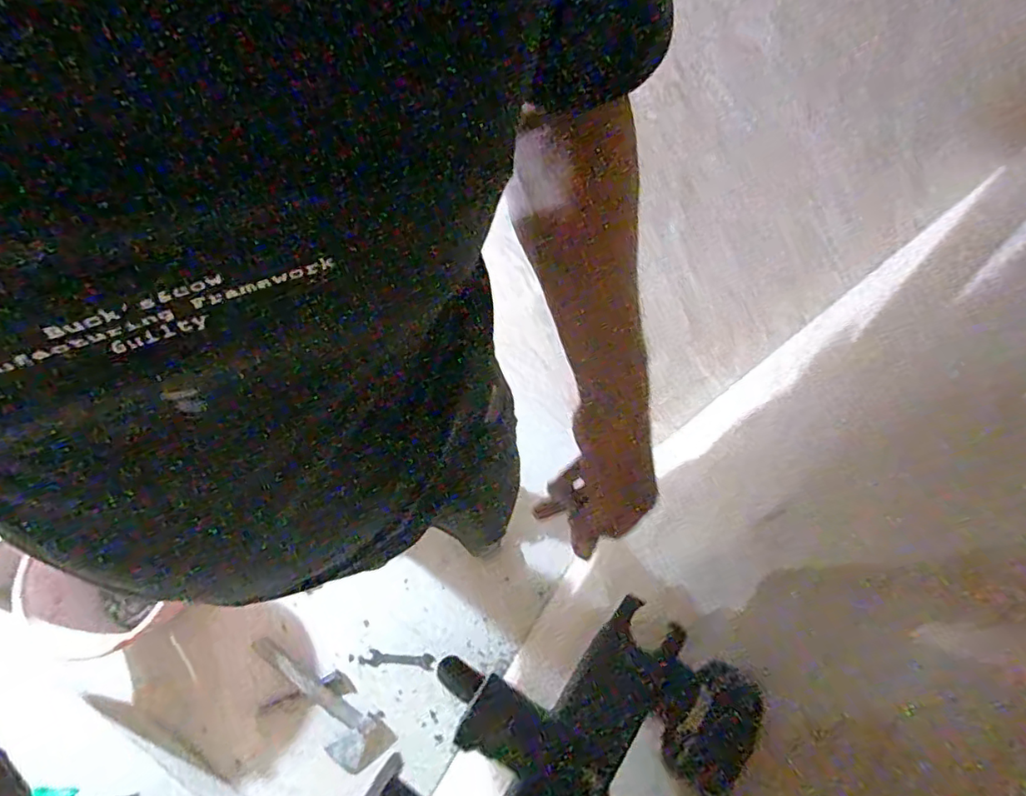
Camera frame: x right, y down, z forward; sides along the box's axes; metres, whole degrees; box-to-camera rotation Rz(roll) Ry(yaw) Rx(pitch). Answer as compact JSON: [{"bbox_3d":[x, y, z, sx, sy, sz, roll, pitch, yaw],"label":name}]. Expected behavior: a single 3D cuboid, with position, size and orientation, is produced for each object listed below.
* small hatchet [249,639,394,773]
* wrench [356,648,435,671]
[{"bbox_3d":[-0.408,0.633,1.230,0.350,0.019,0.111,41,73,14],"label":"small hatchet"},{"bbox_3d":[-0.256,0.574,1.266,0.162,0.009,0.034,5,68,1],"label":"wrench"}]

